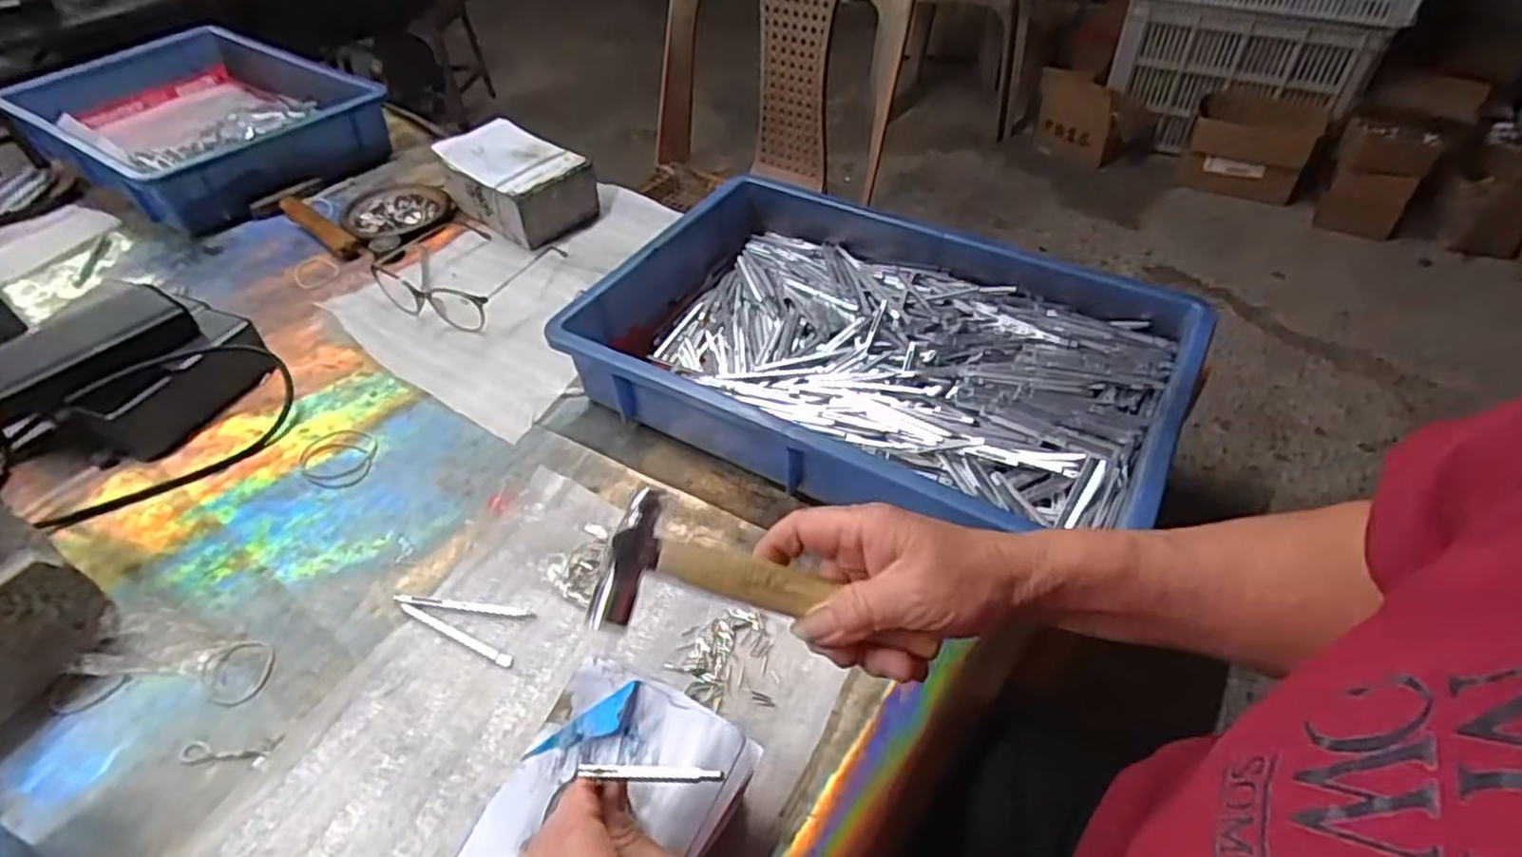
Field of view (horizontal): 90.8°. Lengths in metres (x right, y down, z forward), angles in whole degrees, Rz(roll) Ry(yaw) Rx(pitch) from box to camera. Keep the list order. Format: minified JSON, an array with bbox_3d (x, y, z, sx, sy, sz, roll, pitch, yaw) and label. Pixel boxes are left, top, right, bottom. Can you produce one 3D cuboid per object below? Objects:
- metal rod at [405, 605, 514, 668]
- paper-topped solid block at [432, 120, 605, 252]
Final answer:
[{"bbox_3d":[-0.193,0.129,0.473,0.090,0.004,0.008,18,48,19],"label":"metal rod"},{"bbox_3d":[-0.270,-0.273,0.822,0.156,0.071,0.100,28,52,26],"label":"paper-topped solid block"}]

